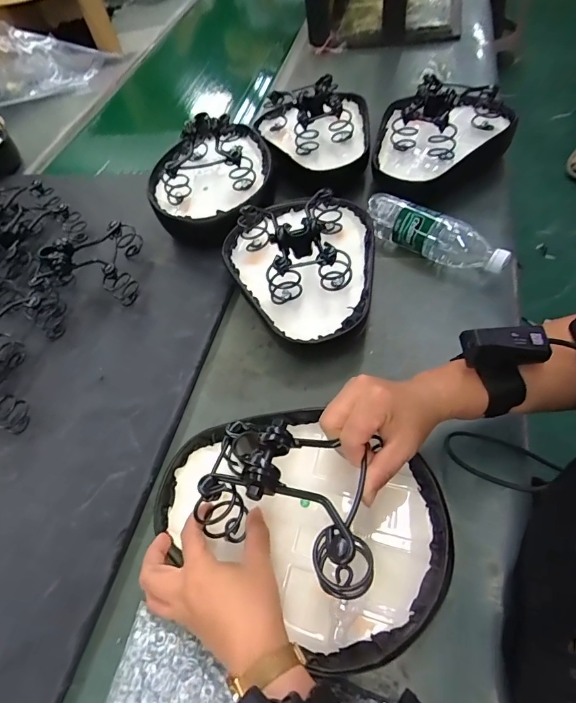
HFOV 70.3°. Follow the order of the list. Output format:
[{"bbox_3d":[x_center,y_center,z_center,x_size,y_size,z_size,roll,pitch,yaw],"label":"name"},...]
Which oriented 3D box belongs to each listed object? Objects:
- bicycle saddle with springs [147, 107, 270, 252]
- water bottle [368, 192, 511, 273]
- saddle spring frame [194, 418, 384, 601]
[{"bbox_3d":[-0.137,-0.312,0.724,0.217,0.134,0.262,-14,56,-2],"label":"bicycle saddle with springs"},{"bbox_3d":[0.217,-0.171,0.627,0.228,0.065,0.055,34,67,26],"label":"water bottle"},{"bbox_3d":[0.002,0.120,0.354,0.154,0.090,0.123,20,61,14],"label":"saddle spring frame"}]

